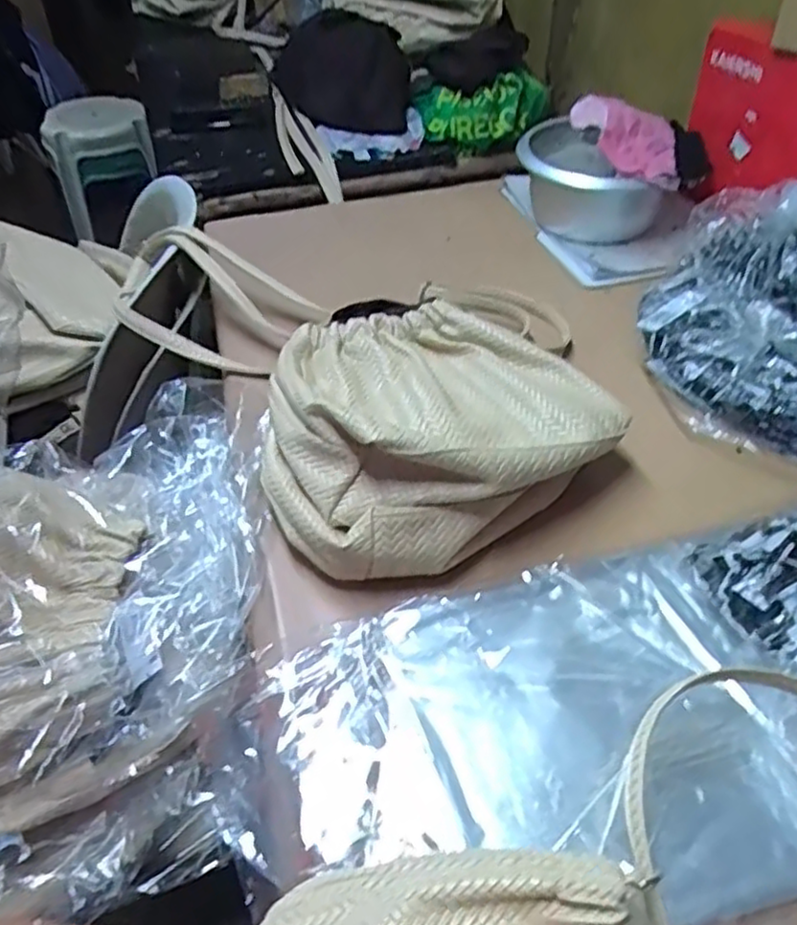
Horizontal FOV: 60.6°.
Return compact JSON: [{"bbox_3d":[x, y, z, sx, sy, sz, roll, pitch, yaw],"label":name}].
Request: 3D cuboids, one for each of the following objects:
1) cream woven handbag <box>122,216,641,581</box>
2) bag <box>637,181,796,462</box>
[{"bbox_3d":[0.016,-0.049,0.593,0.292,0.105,0.258,-23,50,-21],"label":"cream woven handbag"},{"bbox_3d":[0.352,-0.147,0.659,0.201,0.141,0.284,9,46,8],"label":"bag"}]

